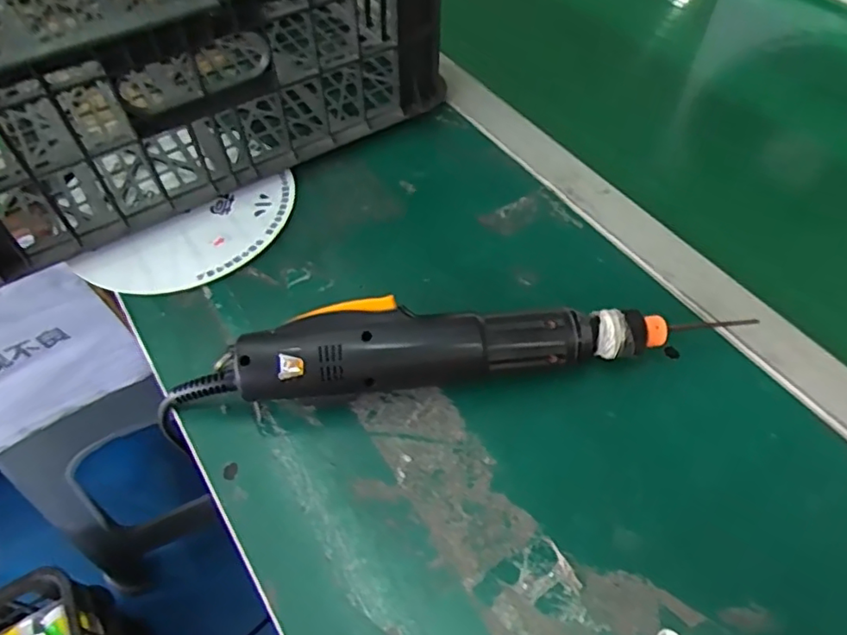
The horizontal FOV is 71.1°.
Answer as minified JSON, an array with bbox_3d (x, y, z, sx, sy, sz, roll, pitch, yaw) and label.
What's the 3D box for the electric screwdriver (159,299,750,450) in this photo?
[{"bbox_3d":[0.000,0.019,0.338,0.307,0.044,0.048,-8,54,-4],"label":"electric screwdriver"}]

